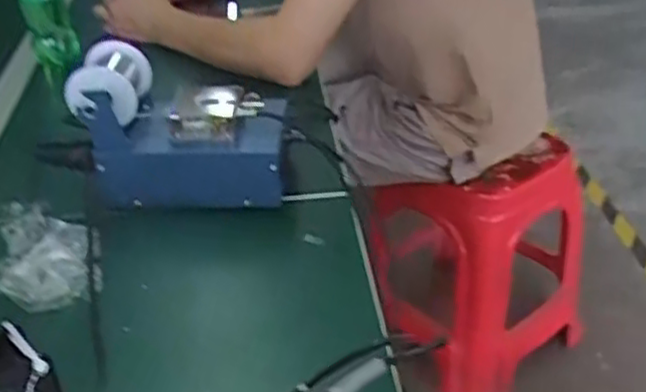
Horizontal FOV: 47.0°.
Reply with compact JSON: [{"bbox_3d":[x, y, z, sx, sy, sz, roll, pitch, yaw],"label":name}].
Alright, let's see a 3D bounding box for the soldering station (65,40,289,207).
[{"bbox_3d":[-0.136,-0.073,0.739,0.201,0.114,0.109,1,33,3],"label":"soldering station"}]

